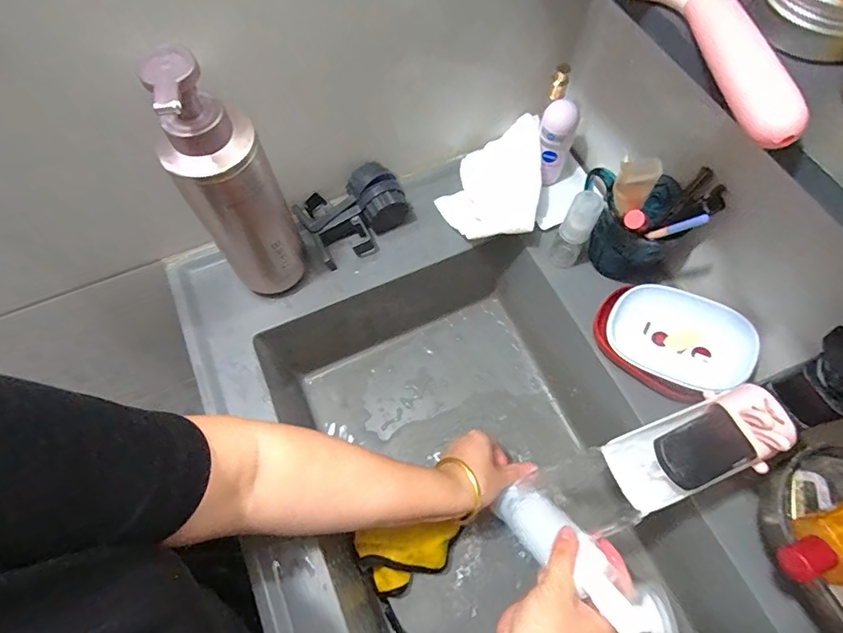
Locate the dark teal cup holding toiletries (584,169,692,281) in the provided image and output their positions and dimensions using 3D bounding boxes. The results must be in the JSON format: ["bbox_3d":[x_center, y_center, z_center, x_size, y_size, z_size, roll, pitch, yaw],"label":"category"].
[{"bbox_3d":[0.215,-0.093,0.486,0.084,0.096,0.098,-27,68,-12],"label":"dark teal cup holding toiletries"}]

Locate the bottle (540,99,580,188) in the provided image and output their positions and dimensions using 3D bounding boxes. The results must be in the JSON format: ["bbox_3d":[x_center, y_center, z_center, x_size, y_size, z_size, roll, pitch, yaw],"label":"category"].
[{"bbox_3d":[0.149,-0.190,0.532,0.038,0.089,0.036,0,65,0],"label":"bottle"}]

